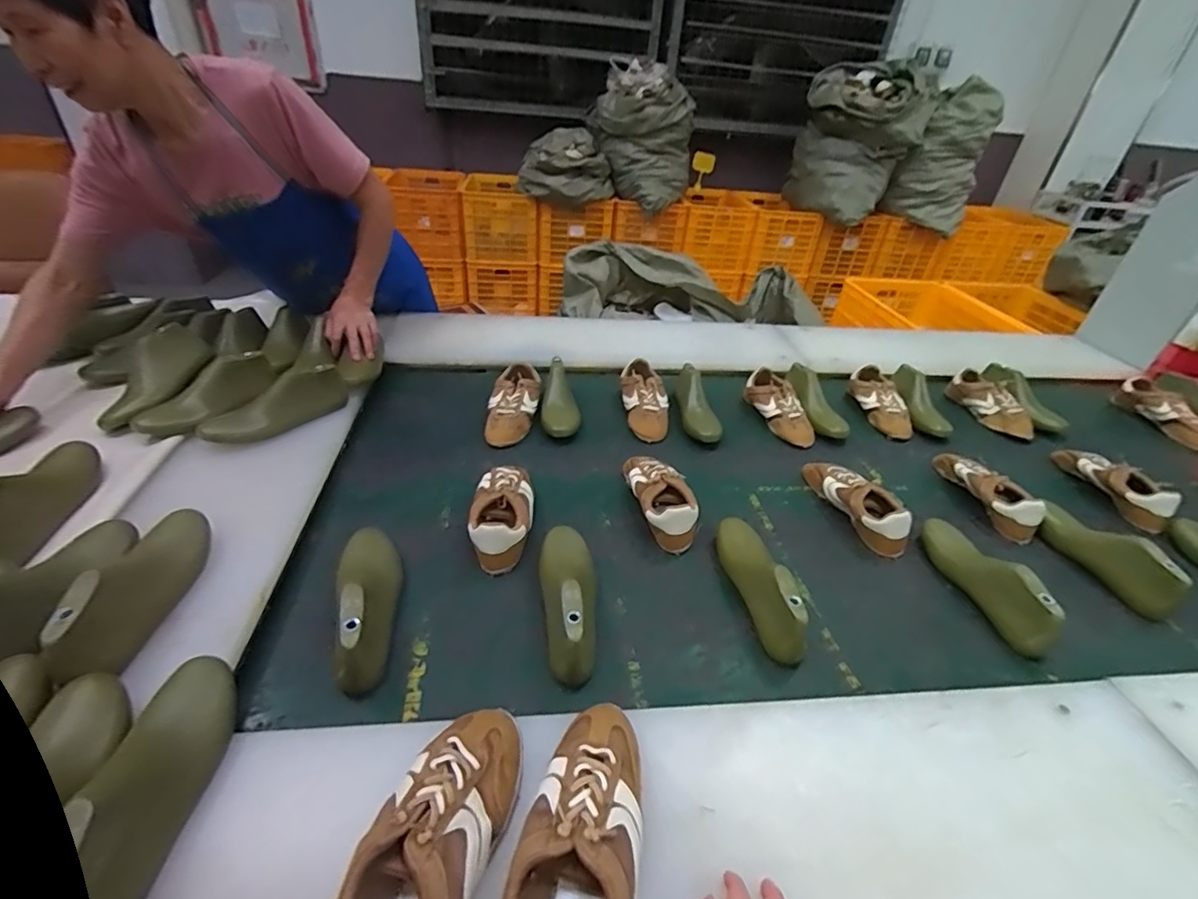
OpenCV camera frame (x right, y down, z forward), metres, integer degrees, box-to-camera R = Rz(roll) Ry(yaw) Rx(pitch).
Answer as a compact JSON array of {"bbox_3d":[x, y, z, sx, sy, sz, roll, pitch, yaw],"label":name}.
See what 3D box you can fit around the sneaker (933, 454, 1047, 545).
[{"bbox_3d":[0.703,0.066,0.997,0.073,0.065,0.235,-4,36,-13],"label":"sneaker"}]

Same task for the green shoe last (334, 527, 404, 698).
[{"bbox_3d":[-0.289,0.179,0.674,0.067,0.085,0.233,-5,36,-13],"label":"green shoe last"}]

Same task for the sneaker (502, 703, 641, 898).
[{"bbox_3d":[-0.012,0.317,0.449,0.092,0.067,0.221,12,36,10],"label":"sneaker"}]

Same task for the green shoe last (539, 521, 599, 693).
[{"bbox_3d":[-0.040,0.178,0.711,0.068,0.084,0.237,-3,36,-10],"label":"green shoe last"}]

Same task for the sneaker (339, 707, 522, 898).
[{"bbox_3d":[-0.131,0.310,0.437,0.091,0.075,0.222,11,29,9],"label":"sneaker"}]

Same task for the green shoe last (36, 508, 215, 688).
[{"bbox_3d":[-0.515,0.140,0.600,0.066,0.082,0.237,0,36,-7],"label":"green shoe last"}]

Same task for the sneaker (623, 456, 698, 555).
[{"bbox_3d":[0.097,0.068,0.897,0.085,0.067,0.216,-5,37,-14],"label":"sneaker"}]

